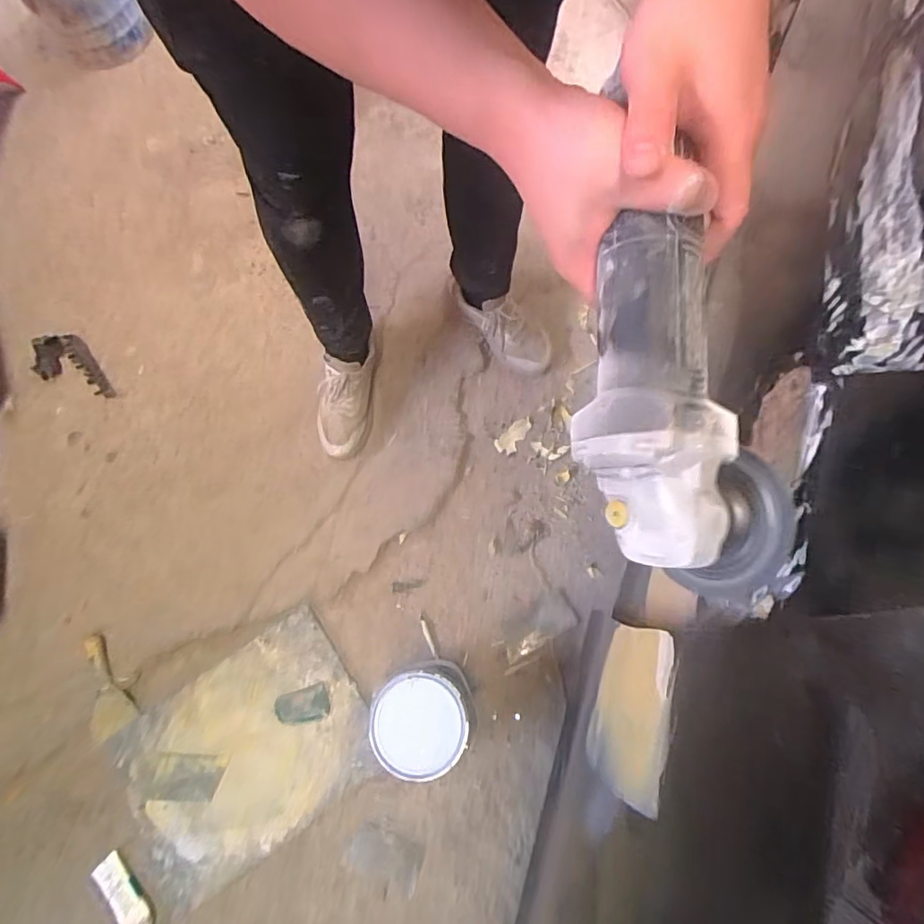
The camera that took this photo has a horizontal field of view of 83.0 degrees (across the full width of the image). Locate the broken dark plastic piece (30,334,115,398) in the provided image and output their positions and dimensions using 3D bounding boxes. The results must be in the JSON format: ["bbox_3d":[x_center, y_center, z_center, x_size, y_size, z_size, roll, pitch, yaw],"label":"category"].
[{"bbox_3d":[-0.861,-0.201,1.143,0.114,0.030,0.200,-33,76,-5],"label":"broken dark plastic piece"}]

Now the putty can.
[{"bbox_3d":[-0.063,0.419,0.872,0.153,0.169,0.149,-1,76,3],"label":"putty can"}]

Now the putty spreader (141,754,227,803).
[{"bbox_3d":[-0.492,0.563,0.928,0.132,0.007,0.073,0,76,4],"label":"putty spreader"}]

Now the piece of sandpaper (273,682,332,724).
[{"bbox_3d":[-0.294,0.449,0.957,0.094,0.012,0.060,-17,76,-1],"label":"piece of sandpaper"}]

